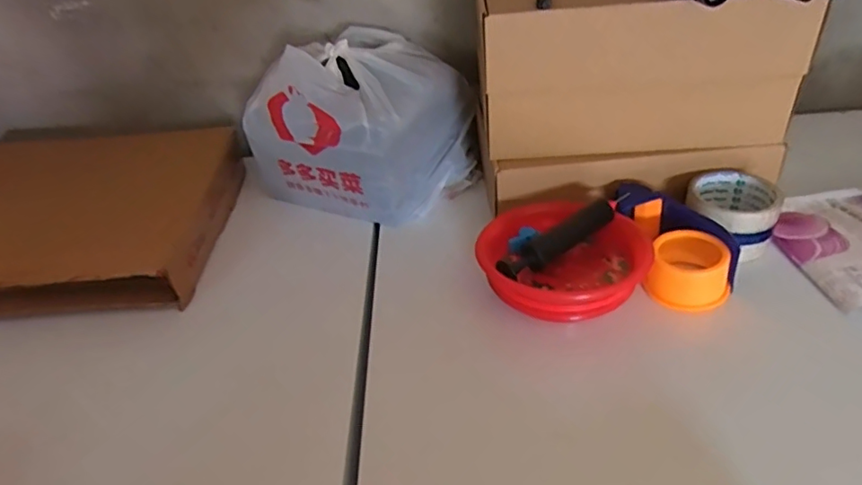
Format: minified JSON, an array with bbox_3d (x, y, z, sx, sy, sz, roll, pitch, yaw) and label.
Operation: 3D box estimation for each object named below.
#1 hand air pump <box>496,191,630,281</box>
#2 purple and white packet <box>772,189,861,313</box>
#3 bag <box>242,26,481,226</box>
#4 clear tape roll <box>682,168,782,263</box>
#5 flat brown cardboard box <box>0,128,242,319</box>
[{"bbox_3d":[0.134,-0.005,0.580,0.172,0.033,0.025,-27,41,-26],"label":"hand air pump"},{"bbox_3d":[0.433,-0.002,0.589,0.142,0.014,0.173,-8,36,-3],"label":"purple and white packet"},{"bbox_3d":[-0.087,-0.153,0.728,0.228,0.179,0.220,26,46,35],"label":"bag"},{"bbox_3d":[0.312,-0.031,0.605,0.083,0.056,0.091,-4,36,3],"label":"clear tape roll"},{"bbox_3d":[-0.450,-0.032,0.710,0.373,0.071,0.302,-5,36,1],"label":"flat brown cardboard box"}]

